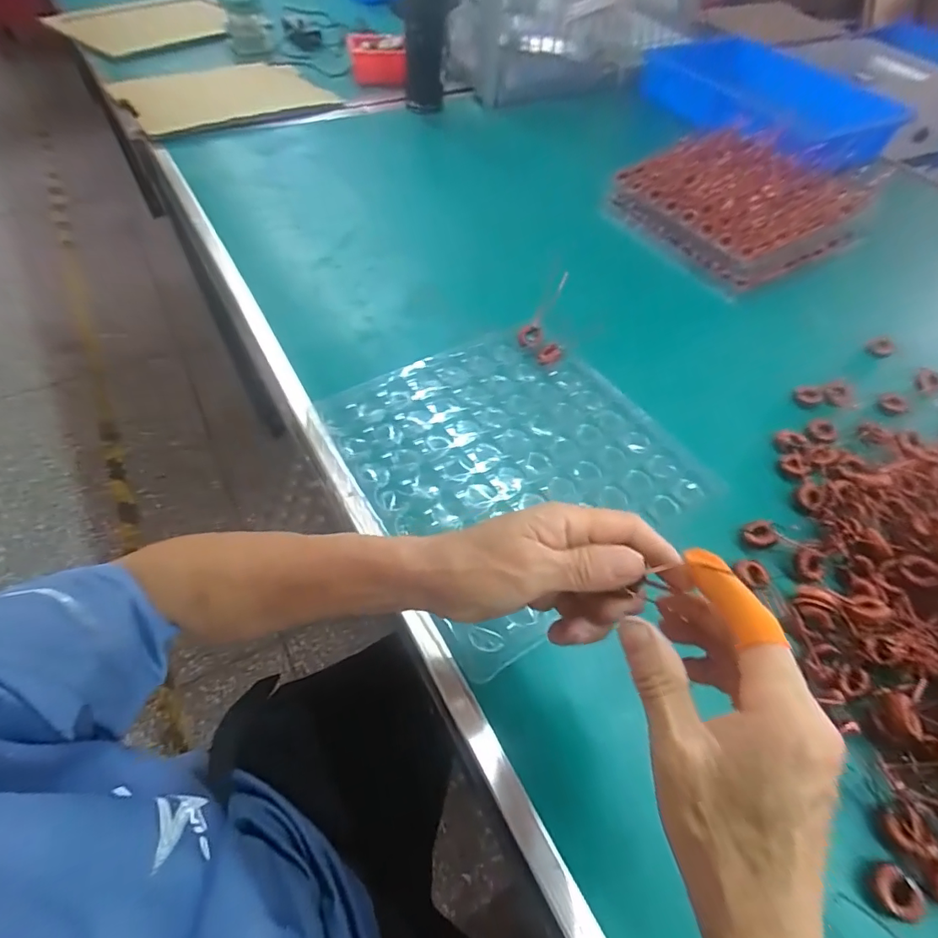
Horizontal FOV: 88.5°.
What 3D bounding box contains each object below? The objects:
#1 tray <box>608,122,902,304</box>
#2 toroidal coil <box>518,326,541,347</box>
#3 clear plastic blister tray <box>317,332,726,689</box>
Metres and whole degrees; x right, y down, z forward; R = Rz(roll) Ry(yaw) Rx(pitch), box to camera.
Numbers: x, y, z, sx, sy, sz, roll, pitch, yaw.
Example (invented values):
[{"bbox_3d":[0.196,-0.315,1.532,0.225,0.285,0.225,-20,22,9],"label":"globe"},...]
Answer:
[{"bbox_3d":[0.398,-0.400,0.706,0.291,0.062,0.281,-28,62,-22],"label":"tray"},{"bbox_3d":[0.068,-0.149,0.542,0.024,0.011,0.027,13,55,4],"label":"toroidal coil"},{"bbox_3d":[0.043,-0.013,0.454,0.280,0.021,0.285,-28,62,-22],"label":"clear plastic blister tray"}]

